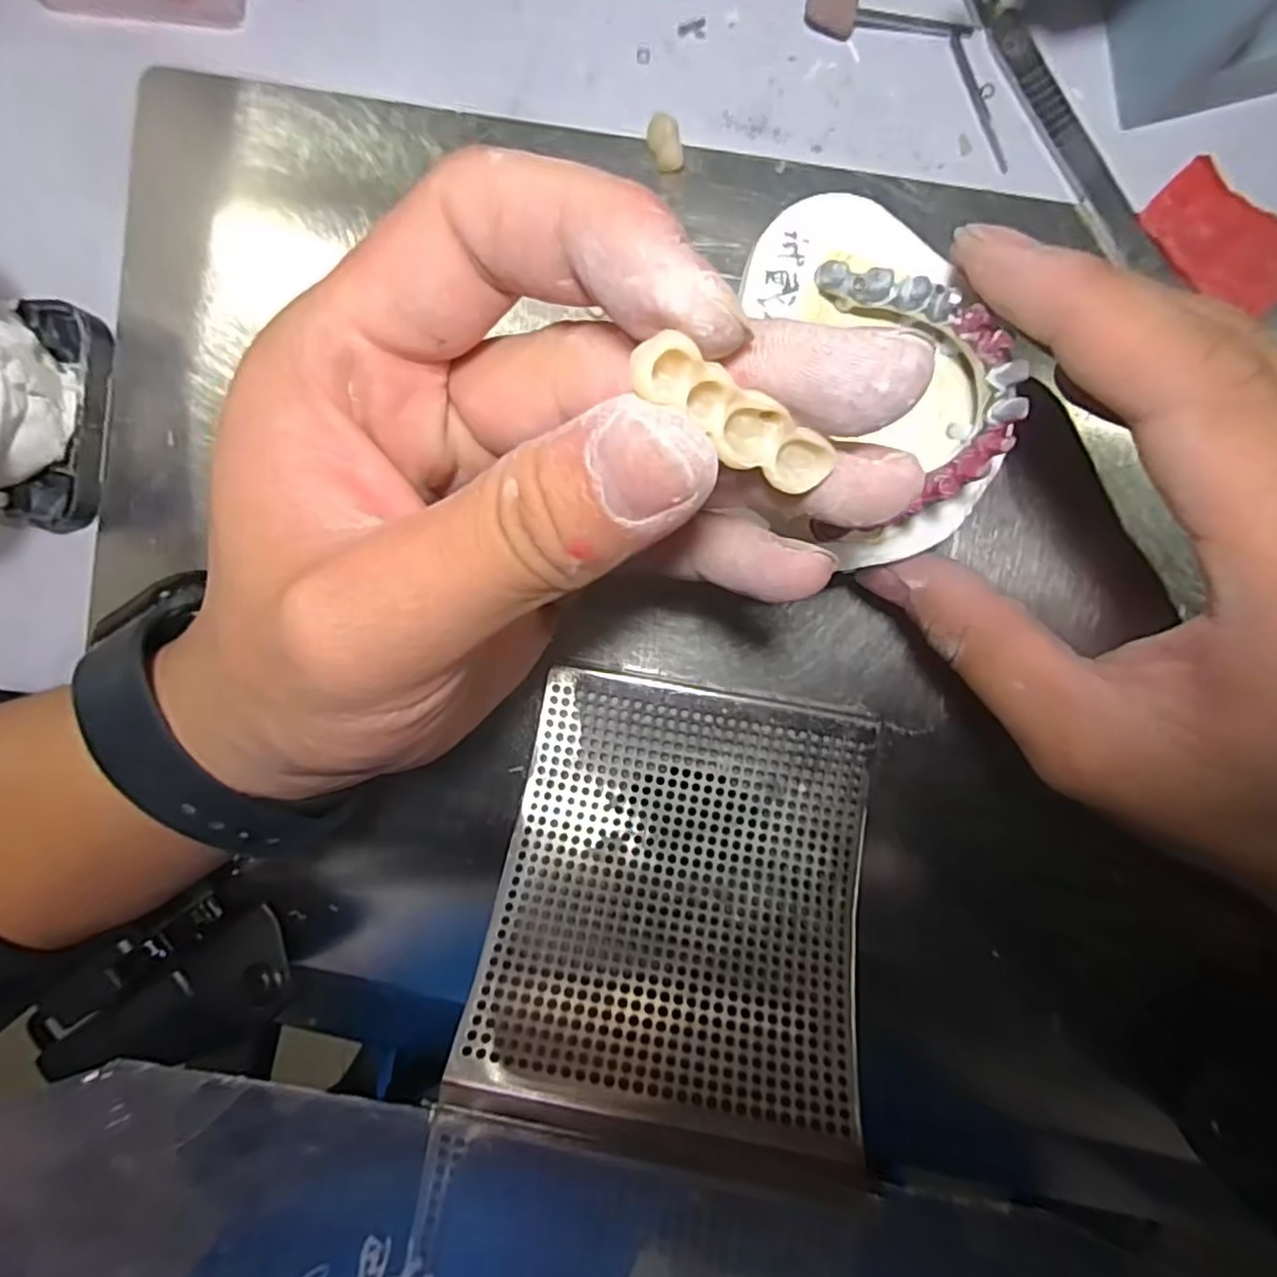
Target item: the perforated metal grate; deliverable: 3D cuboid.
[{"bbox_3d":[0.012,0.068,0.186,0.097,0.014,0.109,10,65,3],"label":"perforated metal grate"}]

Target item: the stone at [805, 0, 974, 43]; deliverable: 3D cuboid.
[{"bbox_3d":[0.068,-0.167,0.185,0.044,0.006,0.008,9,97,3],"label":"stone"}]

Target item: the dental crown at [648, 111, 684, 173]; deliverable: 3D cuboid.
[{"bbox_3d":[0.007,-0.139,0.192,0.009,0.007,0.013,-18,95,5],"label":"dental crown"}]

